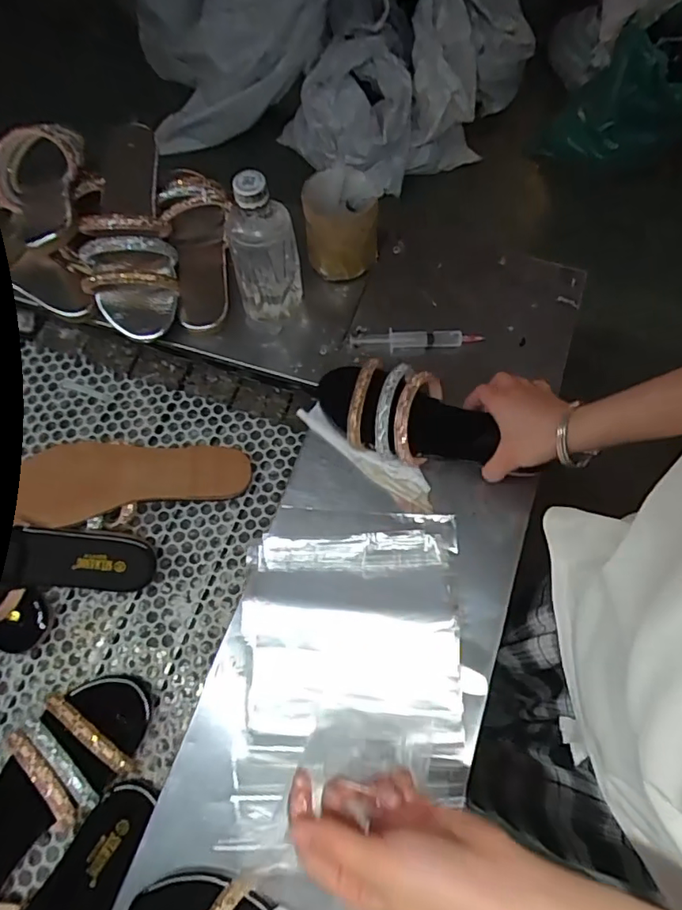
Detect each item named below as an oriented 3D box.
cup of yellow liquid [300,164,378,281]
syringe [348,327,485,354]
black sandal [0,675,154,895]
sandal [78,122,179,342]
[{"bbox_3d":[0.001,-0.263,0.622,0.081,0.093,0.082,0,67,3],"label":"cup of yellow liquid"},{"bbox_3d":[0.084,-0.129,0.605,0.145,0.014,0.021,4,67,4],"label":"syringe"},{"bbox_3d":[-0.274,0.296,0.457,0.096,0.061,0.247,40,74,17],"label":"black sandal"},{"bbox_3d":[-0.241,-0.262,0.607,0.095,0.076,0.250,-7,80,0],"label":"sandal"}]

